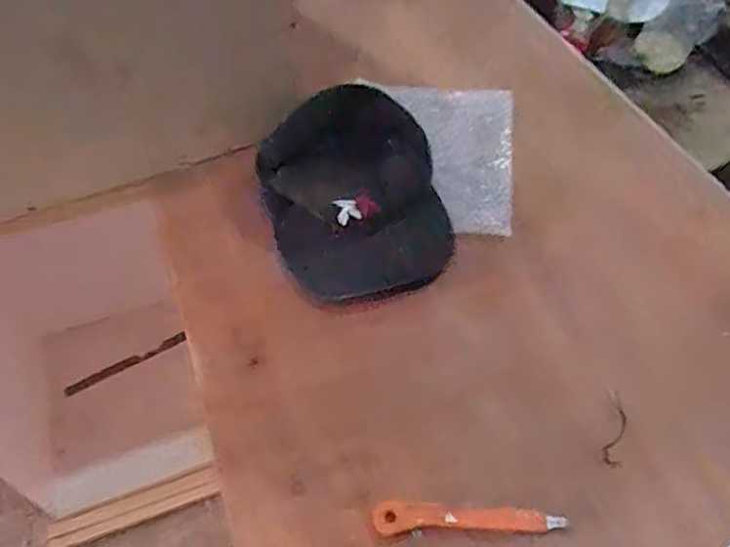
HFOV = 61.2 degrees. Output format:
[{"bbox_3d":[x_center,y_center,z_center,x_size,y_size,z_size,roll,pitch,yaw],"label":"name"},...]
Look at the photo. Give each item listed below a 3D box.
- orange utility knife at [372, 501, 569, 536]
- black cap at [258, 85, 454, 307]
[{"bbox_3d":[0.078,0.186,0.466,0.140,0.006,0.021,-1,52,5],"label":"orange utility knife"},{"bbox_3d":[-0.013,-0.088,0.649,0.183,0.085,0.242,-14,52,-5],"label":"black cap"}]

